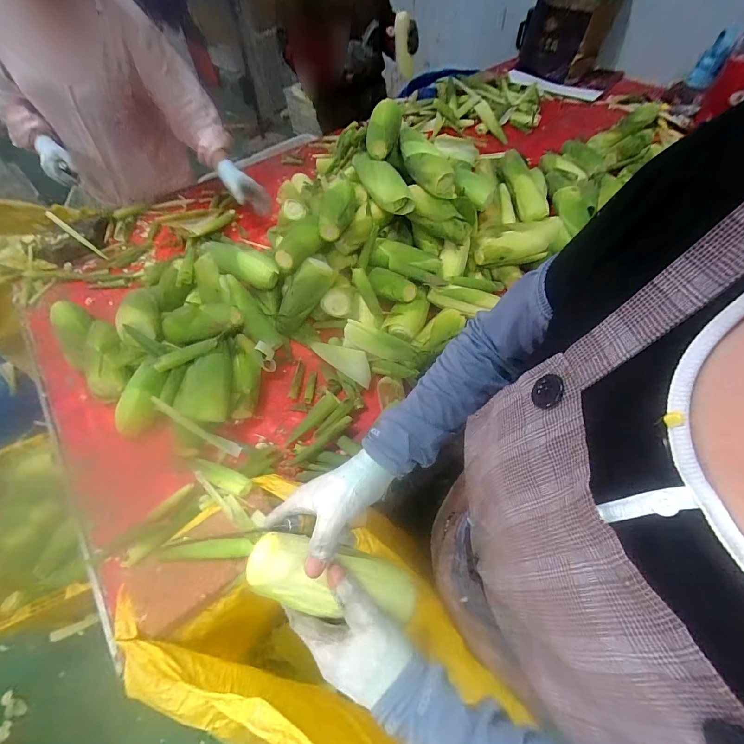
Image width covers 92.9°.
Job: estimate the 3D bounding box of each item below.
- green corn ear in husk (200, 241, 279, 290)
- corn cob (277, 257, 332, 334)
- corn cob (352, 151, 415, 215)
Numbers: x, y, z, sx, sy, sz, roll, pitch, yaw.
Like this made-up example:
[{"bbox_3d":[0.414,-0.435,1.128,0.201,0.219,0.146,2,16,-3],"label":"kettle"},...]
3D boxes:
[{"bbox_3d":[-0.296,-0.244,0.787,0.189,0.063,0.055,25,59,-1],"label":"green corn ear in husk"},{"bbox_3d":[-0.164,-0.166,0.802,0.070,0.186,0.069,1,46,-49],"label":"corn cob"},{"bbox_3d":[0.023,-0.446,0.832,0.070,0.055,0.200,-34,77,-21],"label":"corn cob"}]

